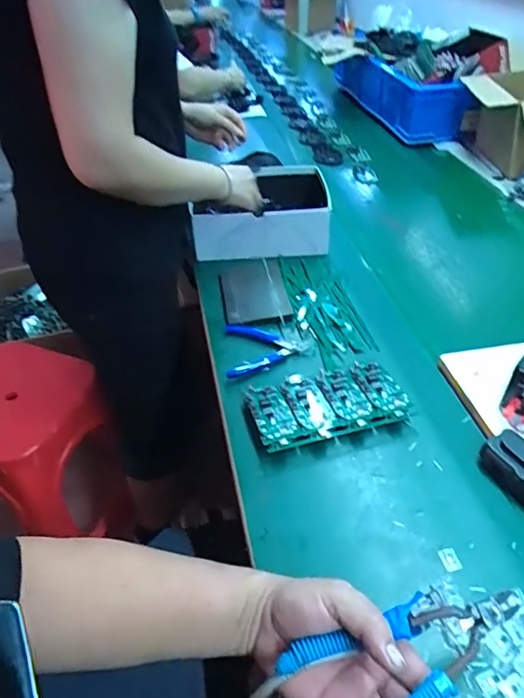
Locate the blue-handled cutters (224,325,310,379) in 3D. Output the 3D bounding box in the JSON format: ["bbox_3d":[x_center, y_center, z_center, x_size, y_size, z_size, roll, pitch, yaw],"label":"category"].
[{"bbox_3d":[0.008,-0.003,0.741,0.118,0.017,0.111,-4,39,-1],"label":"blue-handled cutters"}]

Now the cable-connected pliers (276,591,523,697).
[{"bbox_3d":[0.116,0.235,0.397,0.188,0.025,0.085,-22,67,-13],"label":"cable-connected pliers"}]

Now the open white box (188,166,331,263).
[{"bbox_3d":[0.001,-0.264,0.984,0.240,0.093,0.216,1,42,3],"label":"open white box"}]

